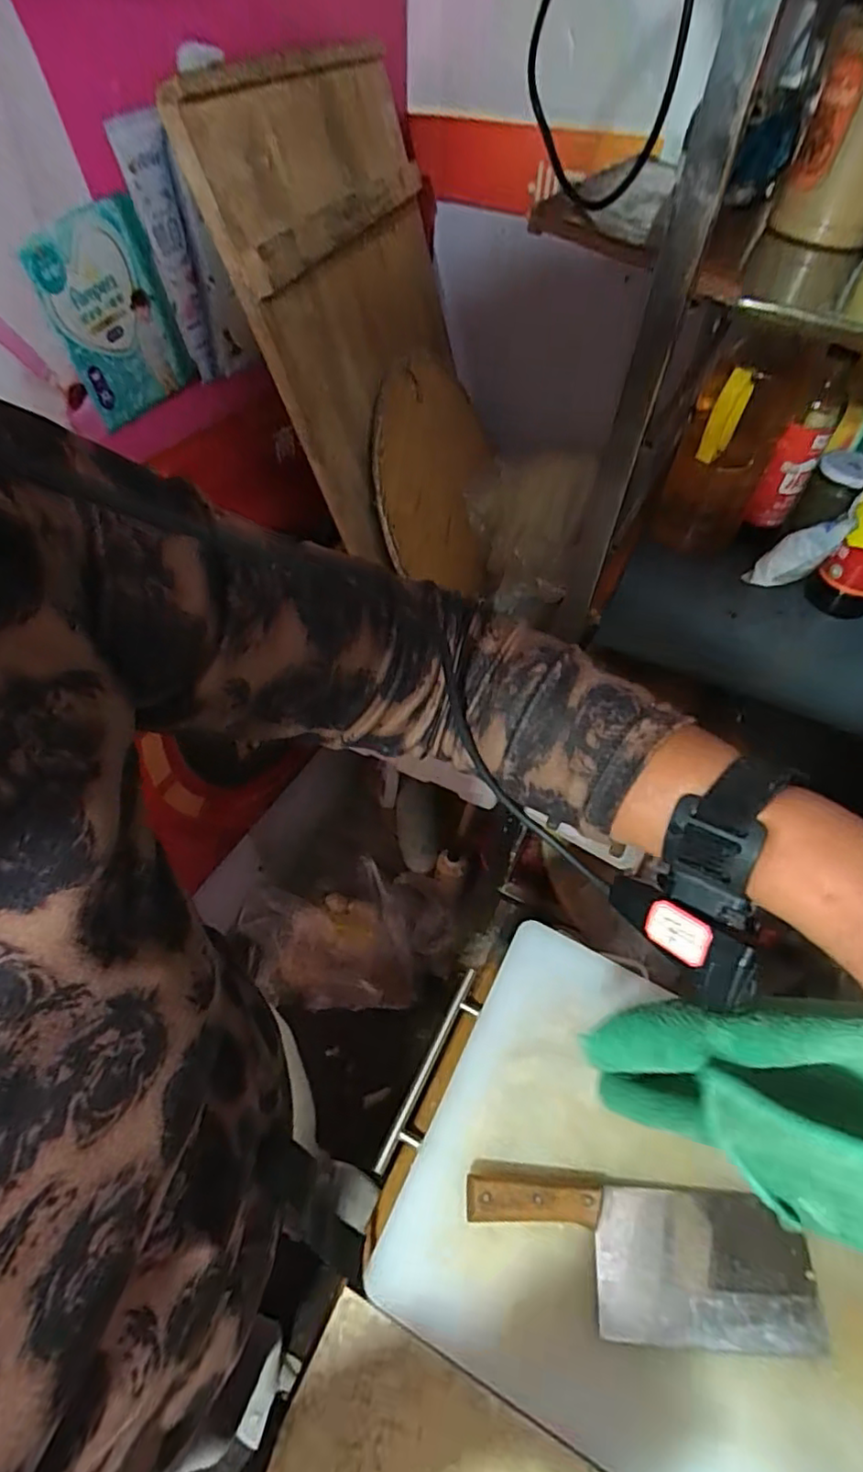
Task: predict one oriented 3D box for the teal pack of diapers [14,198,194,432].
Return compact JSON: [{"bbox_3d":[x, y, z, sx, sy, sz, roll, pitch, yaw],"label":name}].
[{"bbox_3d":[-0.331,-0.439,0.650,0.010,0.174,0.146,21,58,22],"label":"teal pack of diapers"}]

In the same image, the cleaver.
[{"bbox_3d":[0.177,0.431,0.503,0.290,0.028,0.100,3,51,1],"label":"cleaver"}]

